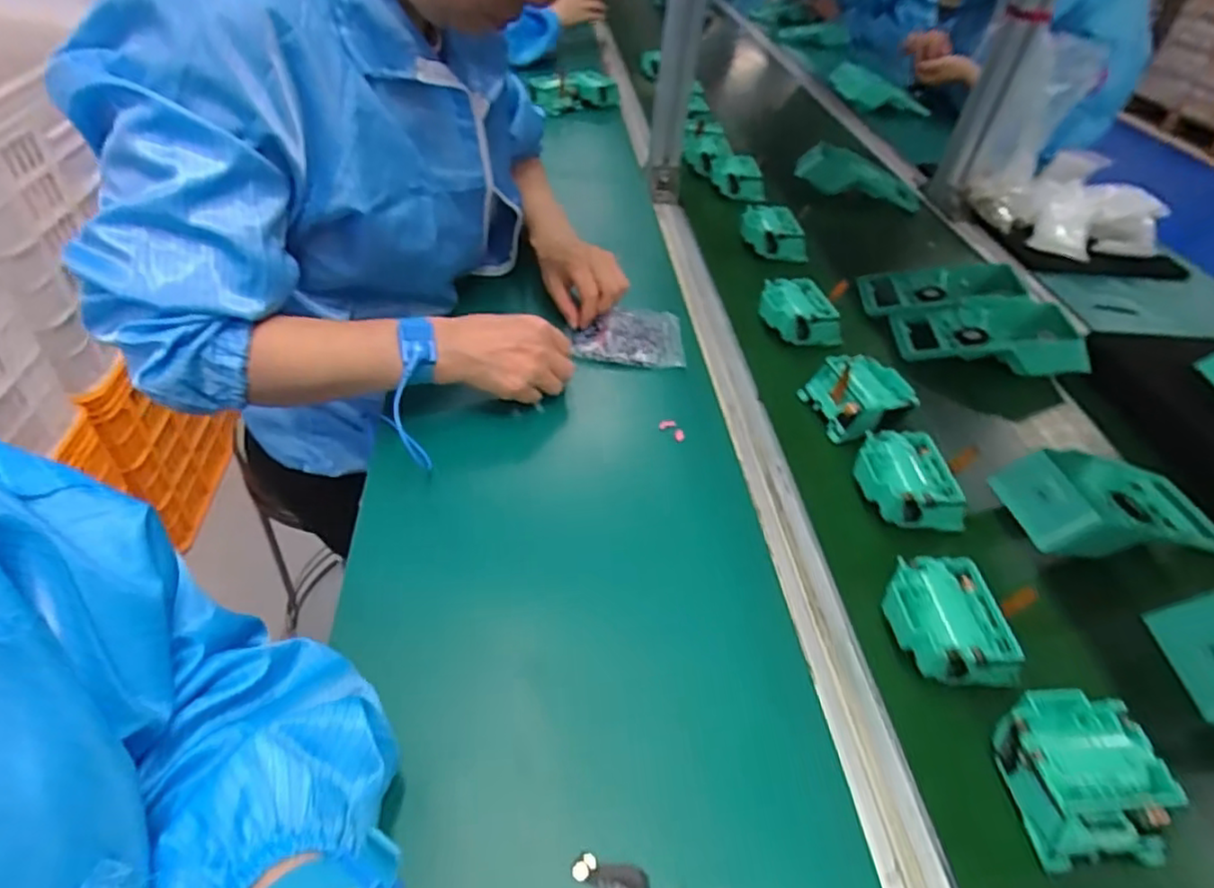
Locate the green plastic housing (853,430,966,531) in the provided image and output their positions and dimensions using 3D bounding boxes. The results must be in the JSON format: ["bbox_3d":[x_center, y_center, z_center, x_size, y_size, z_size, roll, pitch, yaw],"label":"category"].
[{"bbox_3d":[0.246,0.026,0.540,0.081,0.043,0.081,5,39,-1],"label":"green plastic housing"}]

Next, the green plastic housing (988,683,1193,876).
[{"bbox_3d":[0.268,0.187,0.380,0.079,0.044,0.076,1,39,-6],"label":"green plastic housing"}]

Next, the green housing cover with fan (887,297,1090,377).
[{"bbox_3d":[0.412,-0.122,0.730,0.184,0.048,0.111,1,39,-5],"label":"green housing cover with fan"}]

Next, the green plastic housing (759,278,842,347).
[{"bbox_3d":[0.207,-0.146,0.725,0.072,0.040,0.086,-4,40,-12],"label":"green plastic housing"}]

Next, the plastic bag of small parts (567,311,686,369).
[{"bbox_3d":[0.022,-0.114,0.678,0.110,0.019,0.088,5,39,-1],"label":"plastic bag of small parts"}]

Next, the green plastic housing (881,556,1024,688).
[{"bbox_3d":[0.223,0.122,0.439,0.070,0.041,0.082,-1,39,-8],"label":"green plastic housing"}]

